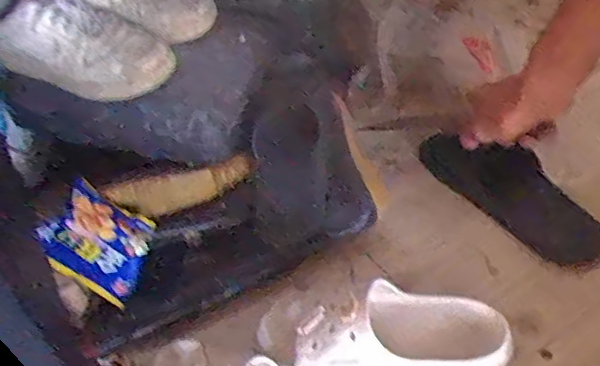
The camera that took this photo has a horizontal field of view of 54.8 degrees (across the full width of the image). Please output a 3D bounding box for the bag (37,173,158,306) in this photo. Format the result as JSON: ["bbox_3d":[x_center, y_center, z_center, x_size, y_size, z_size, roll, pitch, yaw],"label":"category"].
[{"bbox_3d":[-0.225,0.066,0.651,0.116,0.024,0.094,33,81,-5],"label":"bag"}]

